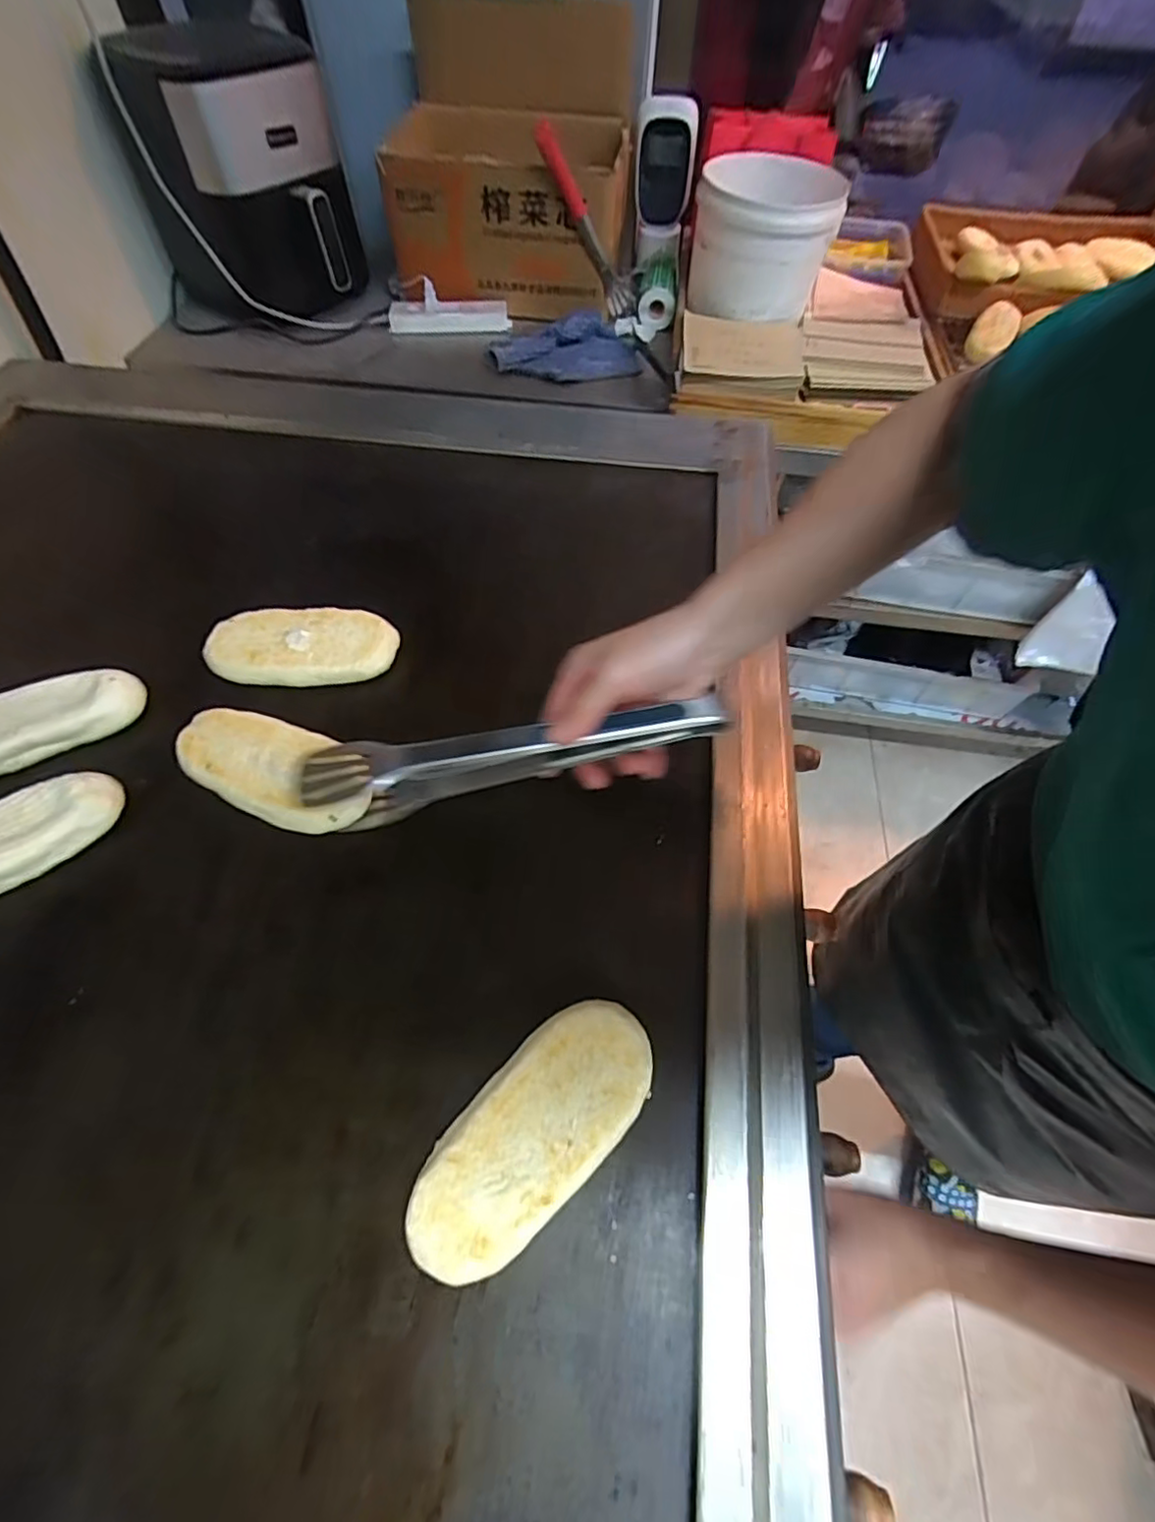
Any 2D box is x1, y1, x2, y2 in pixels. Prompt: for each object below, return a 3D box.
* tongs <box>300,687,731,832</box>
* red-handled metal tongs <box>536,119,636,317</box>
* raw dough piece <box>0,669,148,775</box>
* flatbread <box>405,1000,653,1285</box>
[{"bbox_3d":[-0.039,-0.002,0.395,0.269,0.044,0.036,-10,59,1],"label":"tongs"},{"bbox_3d":[0.015,-0.869,0.971,0.034,0.258,0.046,1,50,44],"label":"red-handled metal tongs"},{"bbox_3d":[-0.395,-0.023,0.430,0.154,0.034,0.053,-26,62,-15],"label":"raw dough piece"},{"bbox_3d":[-0.021,0.190,0.310,0.064,0.027,0.141,40,67,21],"label":"flatbread"}]

